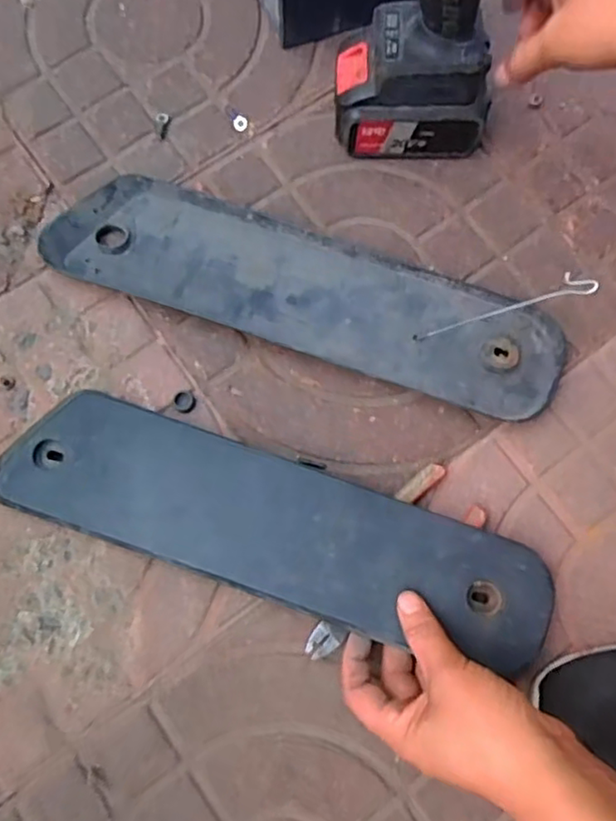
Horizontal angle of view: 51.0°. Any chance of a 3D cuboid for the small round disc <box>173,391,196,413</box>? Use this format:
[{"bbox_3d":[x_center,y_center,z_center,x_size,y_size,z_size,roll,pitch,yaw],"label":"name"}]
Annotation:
[{"bbox_3d":[-0.089,-0.007,0.467,0.016,0.005,0.017,0,76,-1],"label":"small round disc"}]

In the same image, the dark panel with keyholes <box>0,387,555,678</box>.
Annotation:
[{"bbox_3d":[-0.026,0.073,0.427,0.360,0.026,0.090,17,76,6],"label":"dark panel with keyholes"}]

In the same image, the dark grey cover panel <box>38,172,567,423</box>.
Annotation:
[{"bbox_3d":[-0.003,-0.089,0.482,0.379,0.021,0.093,18,76,3],"label":"dark grey cover panel"}]

